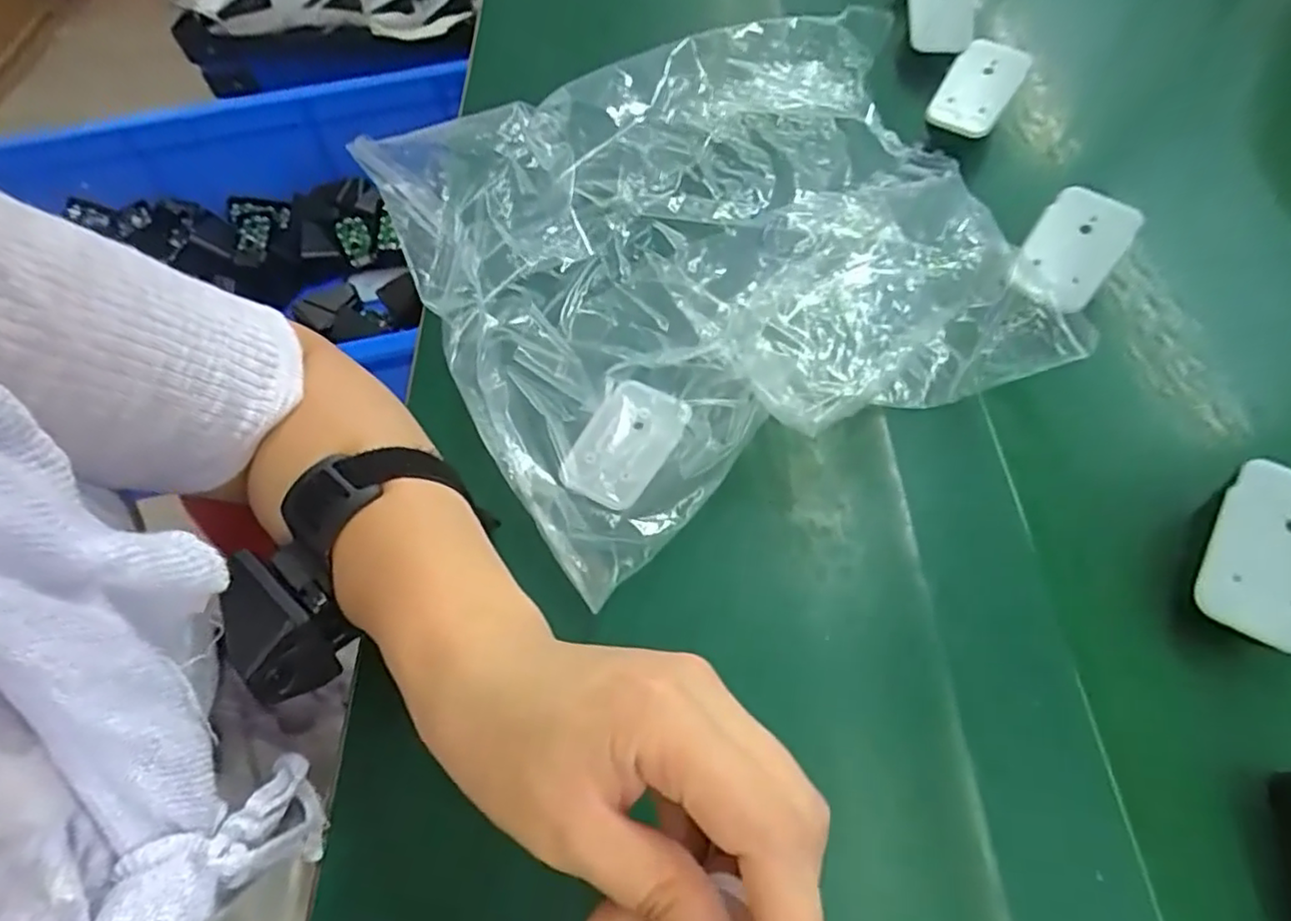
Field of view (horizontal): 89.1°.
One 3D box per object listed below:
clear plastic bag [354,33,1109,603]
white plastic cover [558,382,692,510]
[{"bbox_3d":[0.033,-0.112,0.346,0.295,0.068,0.273,-23,61,-10],"label":"clear plastic bag"},{"bbox_3d":[-0.008,-0.011,0.320,0.044,0.012,0.068,22,63,15],"label":"white plastic cover"}]

